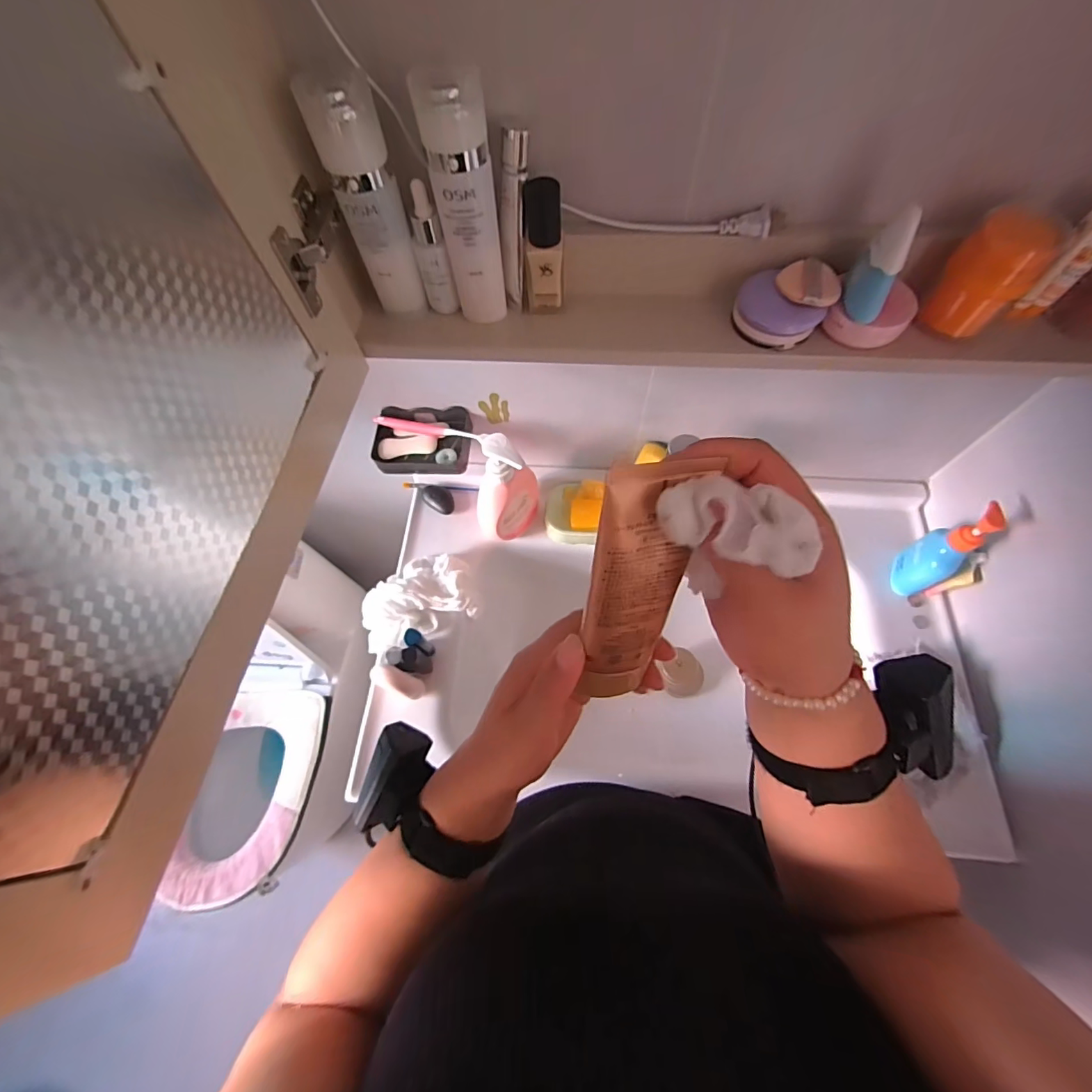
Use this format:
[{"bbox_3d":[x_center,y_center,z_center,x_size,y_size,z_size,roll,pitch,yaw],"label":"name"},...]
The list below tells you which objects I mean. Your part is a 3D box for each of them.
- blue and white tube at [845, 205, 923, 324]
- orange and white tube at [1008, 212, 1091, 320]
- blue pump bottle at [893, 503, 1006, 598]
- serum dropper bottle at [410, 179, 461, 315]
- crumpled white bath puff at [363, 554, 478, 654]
[{"bbox_3d":[0.266,-0.221,0.371,0.031,0.070,0.039,29,69,15],"label":"blue and white tube"},{"bbox_3d":[0.436,-0.233,0.392,0.031,0.090,0.031,-41,69,-15],"label":"orange and white tube"},{"bbox_3d":[0.526,0.007,0.626,0.038,0.156,0.067,25,68,14],"label":"blue pump bottle"},{"bbox_3d":[-0.099,-0.251,0.411,0.024,0.105,0.021,-22,66,-8],"label":"serum dropper bottle"},{"bbox_3d":[-0.194,0.076,0.692,0.172,0.052,0.119,-22,66,-8],"label":"crumpled white bath puff"}]

